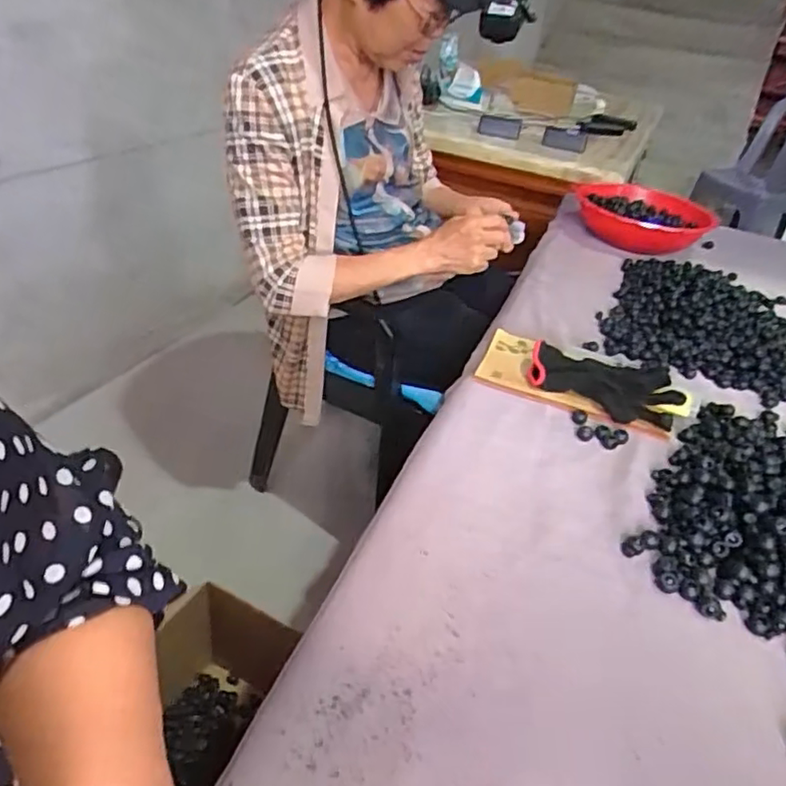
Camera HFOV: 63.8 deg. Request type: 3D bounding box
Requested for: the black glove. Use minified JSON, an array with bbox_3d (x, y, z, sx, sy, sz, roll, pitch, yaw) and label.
[{"bbox_3d":[0.228,-0.010,0.683,0.158,0.025,0.083,17,37,13],"label":"black glove"}]

